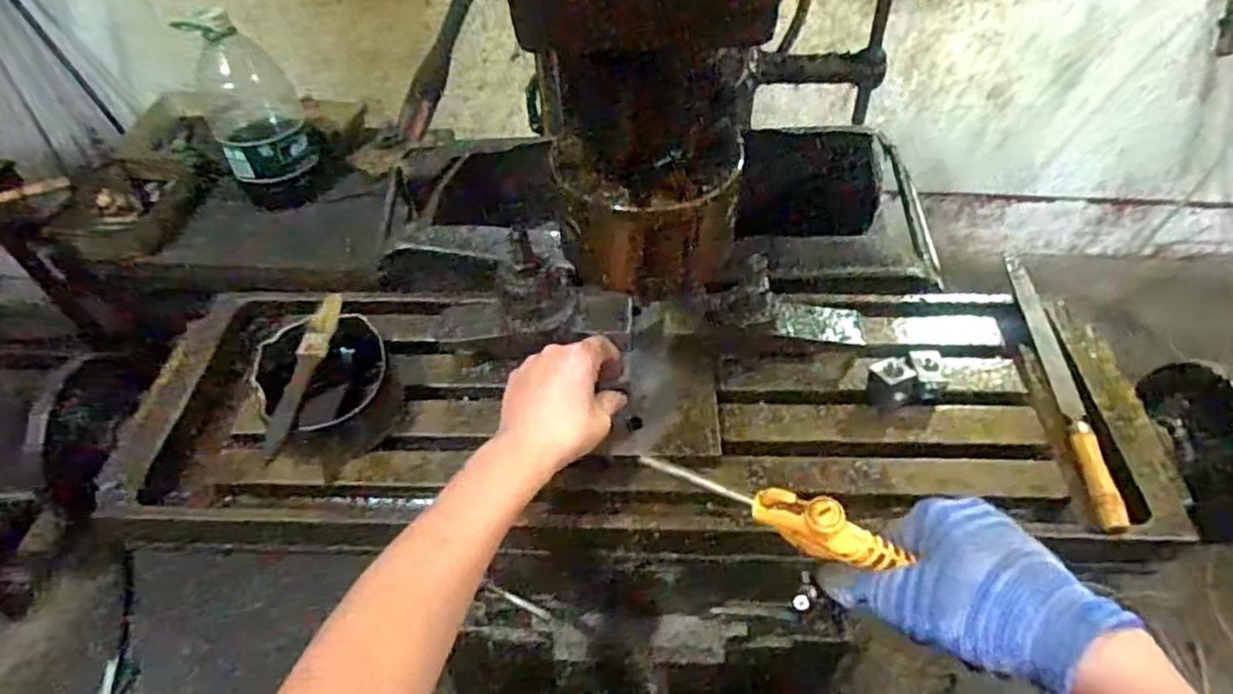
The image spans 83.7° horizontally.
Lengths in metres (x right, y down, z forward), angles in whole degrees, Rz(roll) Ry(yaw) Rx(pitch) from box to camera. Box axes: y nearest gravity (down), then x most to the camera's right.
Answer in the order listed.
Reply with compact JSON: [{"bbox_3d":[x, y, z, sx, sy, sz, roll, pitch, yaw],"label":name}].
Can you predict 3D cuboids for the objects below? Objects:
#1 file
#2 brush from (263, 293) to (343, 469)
[{"bbox_3d":[0.367,0.019,0.572,0.024,0.025,0.289,5,50,5],"label":"file"},{"bbox_3d":[-0.248,0.021,0.545,0.021,0.021,0.143,11,71,11],"label":"brush"}]

